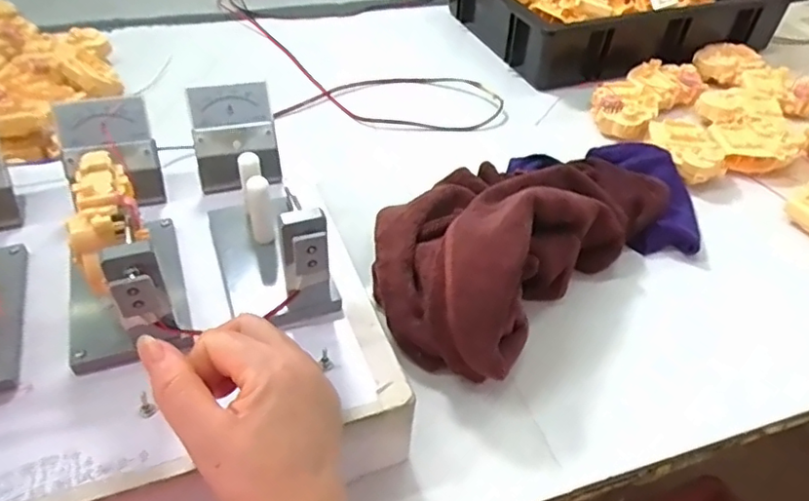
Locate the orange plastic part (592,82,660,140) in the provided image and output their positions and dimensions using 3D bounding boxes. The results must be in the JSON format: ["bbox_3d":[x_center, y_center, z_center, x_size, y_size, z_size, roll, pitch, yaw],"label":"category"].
[{"bbox_3d":[0.256,-0.166,0.704,0.072,0.029,0.083,21,46,16],"label":"orange plastic part"}]

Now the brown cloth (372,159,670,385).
[{"bbox_3d":[0.089,-0.037,0.508,0.172,0.094,0.292,34,50,27],"label":"brown cloth"}]

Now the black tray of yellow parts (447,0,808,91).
[{"bbox_3d":[0.342,-0.372,0.886,0.514,0.091,0.308,-17,48,-22],"label":"black tray of yellow parts"}]

